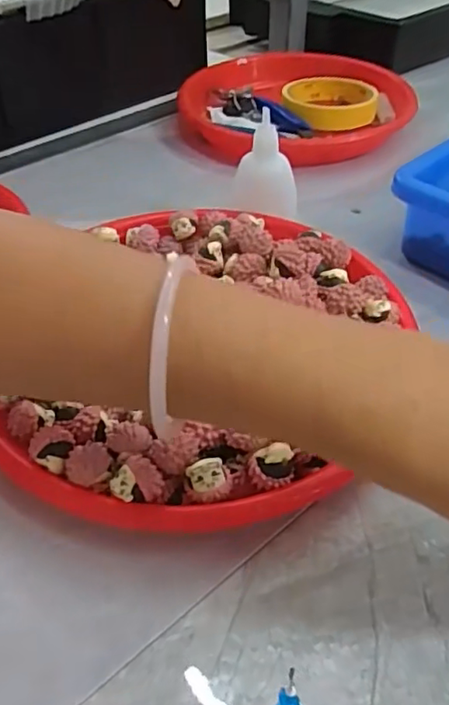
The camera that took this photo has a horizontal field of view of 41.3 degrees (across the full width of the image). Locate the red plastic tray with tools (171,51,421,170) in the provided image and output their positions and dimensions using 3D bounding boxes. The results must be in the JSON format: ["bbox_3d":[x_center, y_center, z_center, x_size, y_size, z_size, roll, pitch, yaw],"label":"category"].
[{"bbox_3d":[0.066,-0.237,0.577,0.216,0.043,0.209,-5,43,-3],"label":"red plastic tray with tools"}]

